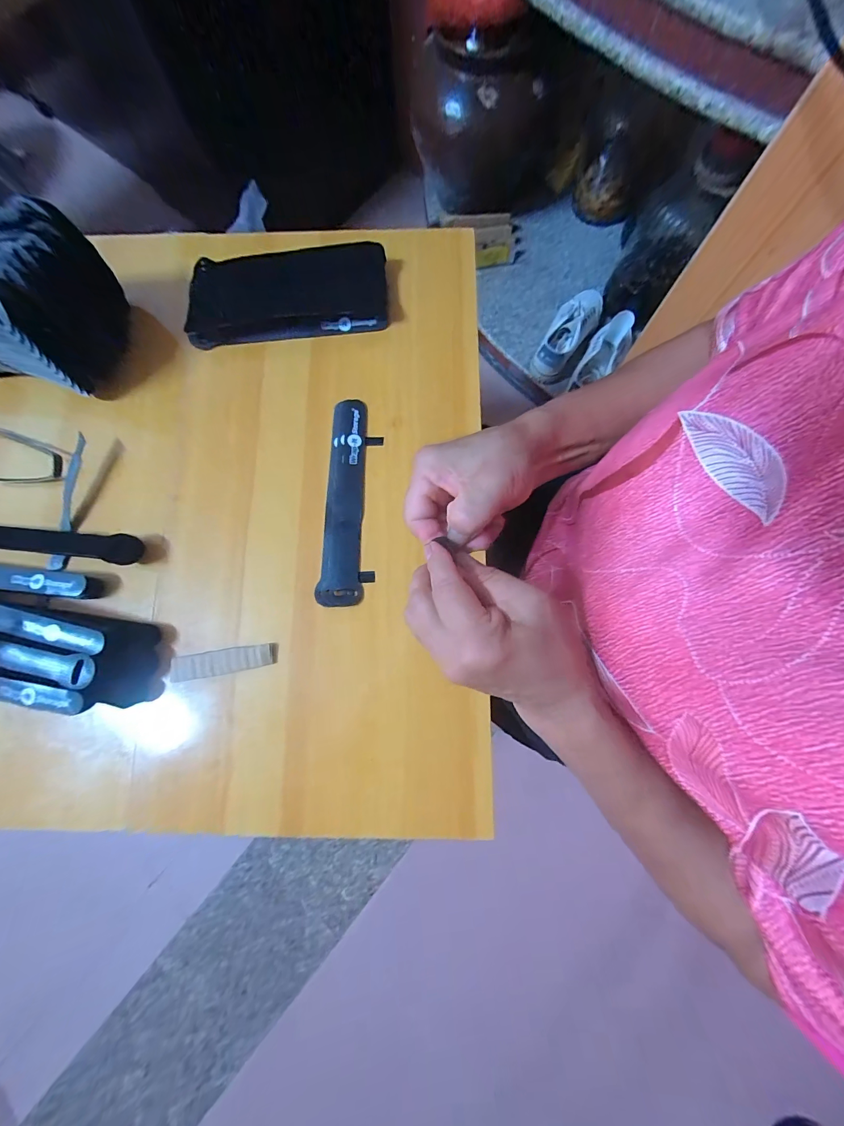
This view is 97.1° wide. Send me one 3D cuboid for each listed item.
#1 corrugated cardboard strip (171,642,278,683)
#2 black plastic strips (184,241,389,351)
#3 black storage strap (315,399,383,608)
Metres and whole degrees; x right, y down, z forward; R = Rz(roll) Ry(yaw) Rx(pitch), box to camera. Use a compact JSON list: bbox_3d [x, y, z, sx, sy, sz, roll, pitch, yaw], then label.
[{"bbox_3d":[-0.171,0.085,0.321,0.091,0.004,0.021,-9,79,0],"label":"corrugated cardboard strip"},{"bbox_3d":[-0.139,-0.283,0.392,0.201,0.025,0.090,-6,79,0],"label":"black plastic strips"},{"bbox_3d":[-0.066,-0.059,0.346,0.045,0.007,0.195,2,79,2],"label":"black storage strap"}]

